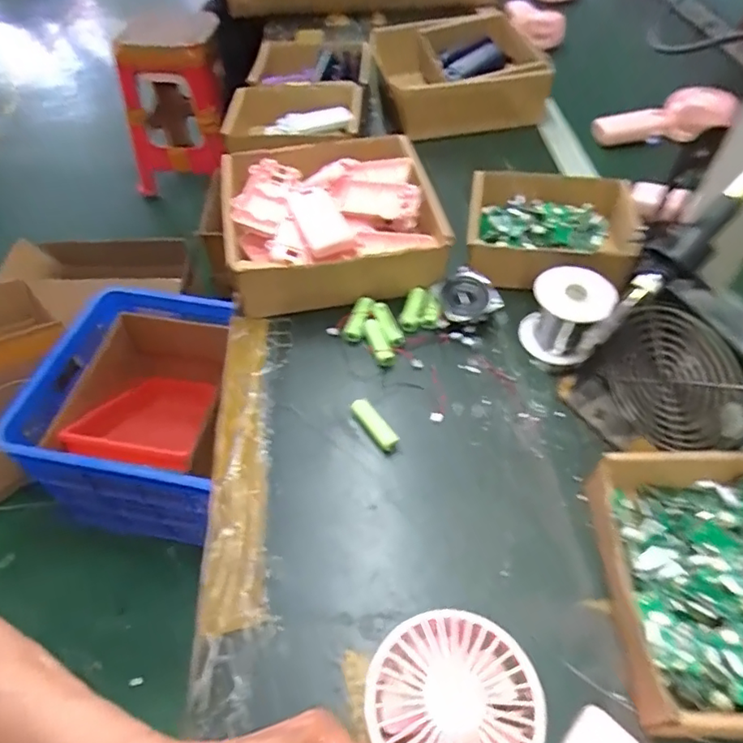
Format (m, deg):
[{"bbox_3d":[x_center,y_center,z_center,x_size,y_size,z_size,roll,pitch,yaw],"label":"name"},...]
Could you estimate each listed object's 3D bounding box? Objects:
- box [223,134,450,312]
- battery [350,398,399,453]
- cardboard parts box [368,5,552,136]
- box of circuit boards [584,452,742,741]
[{"bbox_3d":[-0.046,-0.168,0.589,0.211,0.073,0.220,-12,53,-6],"label":"box"},{"bbox_3d":[0.002,0.045,0.456,0.018,0.012,0.052,-30,57,-19],"label":"battery"},{"bbox_3d":[0.119,-0.436,0.792,0.211,0.072,0.217,-11,53,-6],"label":"cardboard parts box"},{"bbox_3d":[0.226,0.139,0.350,0.152,0.054,0.165,-1,52,2],"label":"box of circuit boards"}]

